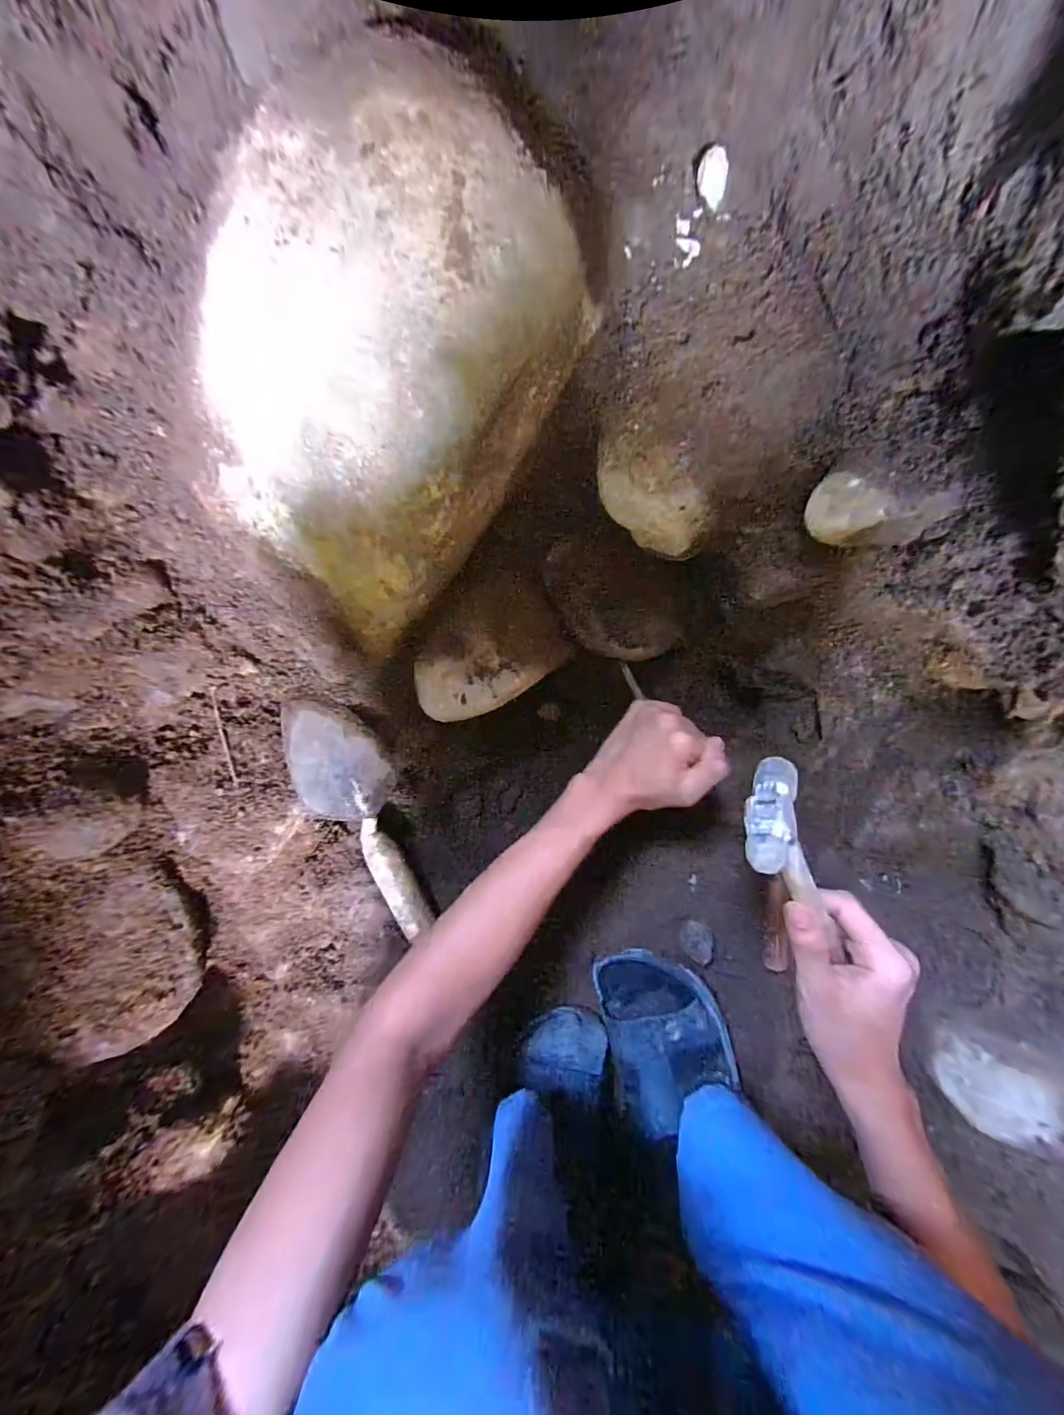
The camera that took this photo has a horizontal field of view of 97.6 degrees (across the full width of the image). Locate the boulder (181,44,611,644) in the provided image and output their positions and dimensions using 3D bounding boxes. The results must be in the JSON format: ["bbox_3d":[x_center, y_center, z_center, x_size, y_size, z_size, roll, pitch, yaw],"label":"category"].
[{"bbox_3d":[-0.097,-0.226,0.318,0.235,0.194,0.191,-44,87,-5],"label":"boulder"}]

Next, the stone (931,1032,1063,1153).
[{"bbox_3d":[0.366,0.307,0.373,0.066,0.048,0.058,37,85,2],"label":"stone"}]

